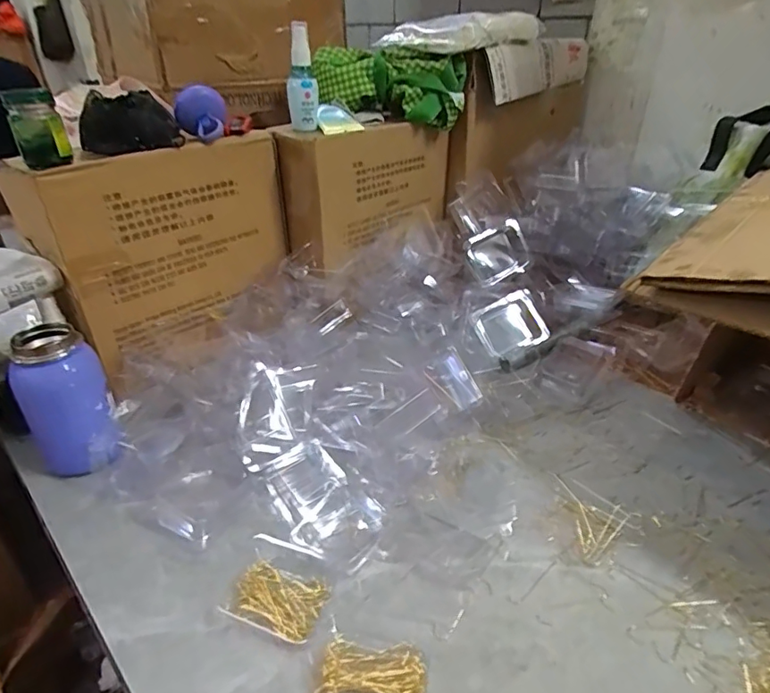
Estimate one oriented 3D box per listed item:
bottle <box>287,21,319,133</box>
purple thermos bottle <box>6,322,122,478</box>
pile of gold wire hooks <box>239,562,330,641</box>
[{"bbox_3d":[-0.106,-0.338,0.643,0.039,0.115,0.040,-4,31,-7],"label":"bottle"},{"bbox_3d":[-0.309,0.054,0.492,0.073,0.132,0.069,-22,39,-33],"label":"purple thermos bottle"},{"bbox_3d":[-0.080,0.194,0.389,0.067,0.005,0.047,12,34,17],"label":"pile of gold wire hooks"}]

